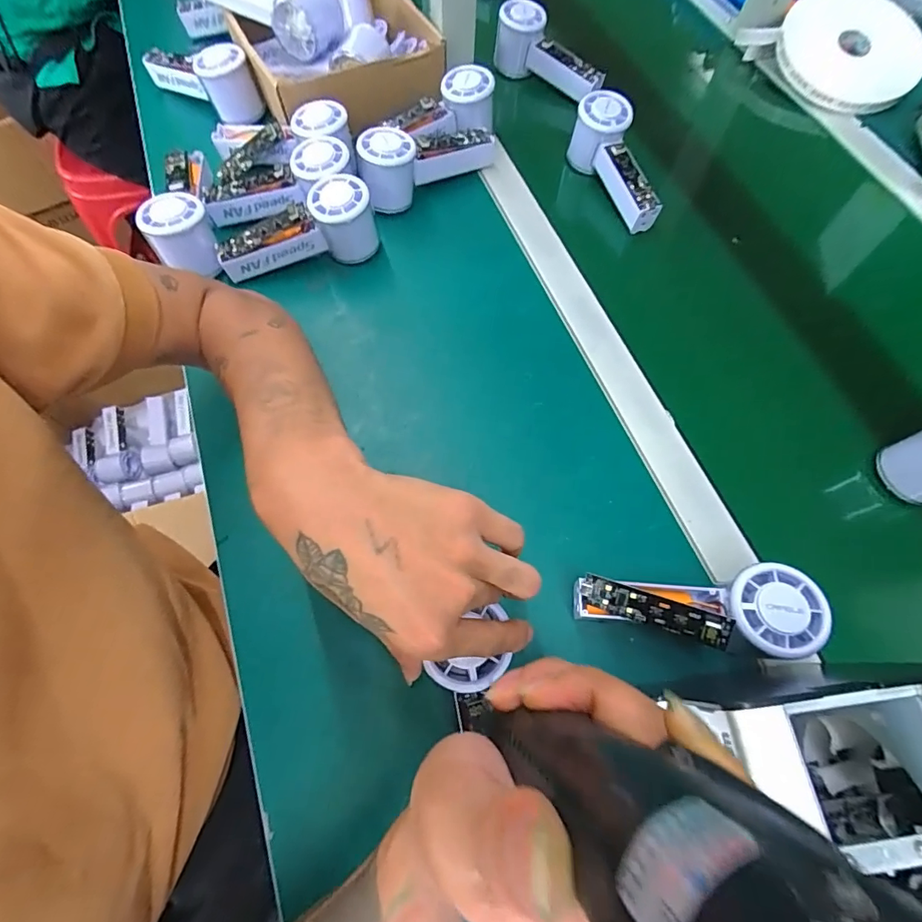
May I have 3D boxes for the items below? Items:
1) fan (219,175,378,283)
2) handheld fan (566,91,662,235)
[{"bbox_3d":[-0.154,-0.217,0.451,0.145,0.061,0.053,-13,67,-5],"label":"fan"},{"bbox_3d":[0.166,-0.313,0.512,0.048,0.056,0.146,-19,81,-8],"label":"handheld fan"}]

